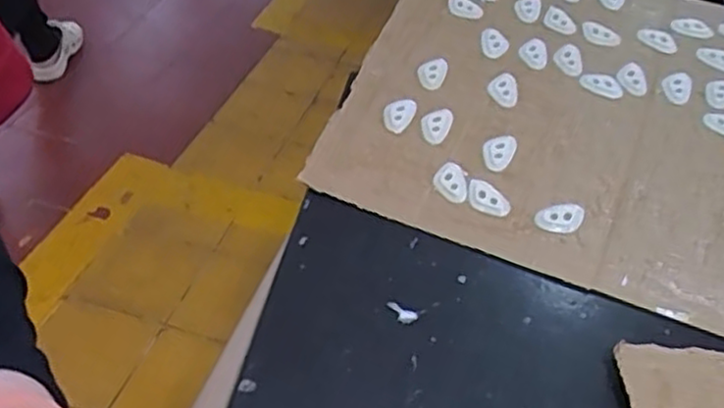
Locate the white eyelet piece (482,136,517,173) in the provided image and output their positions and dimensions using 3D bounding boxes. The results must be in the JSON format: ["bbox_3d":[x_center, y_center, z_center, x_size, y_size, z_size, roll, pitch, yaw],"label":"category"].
[{"bbox_3d":[0.075,-0.028,0.401,0.017,0.004,0.024,15,71,16],"label":"white eyelet piece"}]

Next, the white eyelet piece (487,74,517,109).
[{"bbox_3d":[0.083,-0.067,0.429,0.017,0.009,0.019,13,44,8],"label":"white eyelet piece"}]

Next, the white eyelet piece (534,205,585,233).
[{"bbox_3d":[0.102,0.008,0.377,0.025,0.004,0.014,-6,74,1],"label":"white eyelet piece"}]

